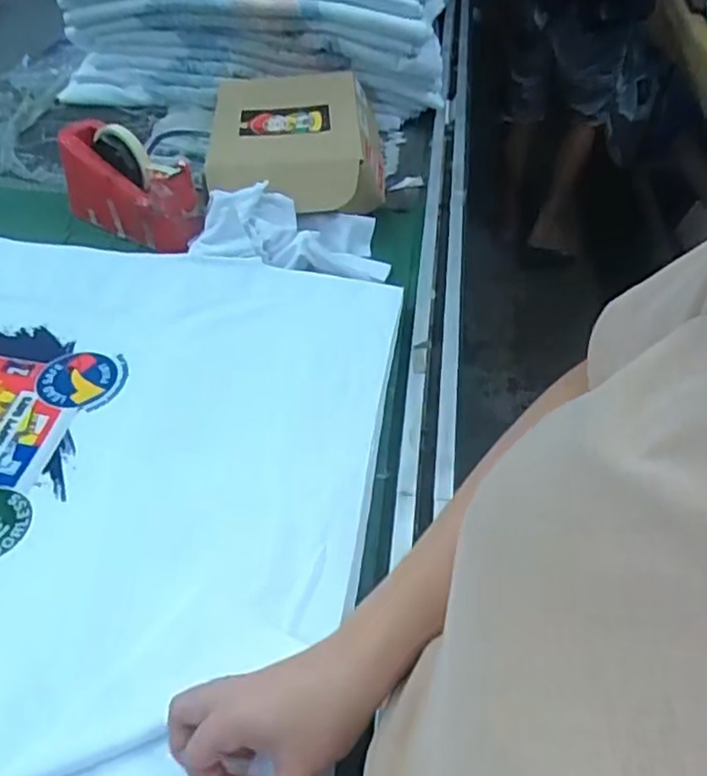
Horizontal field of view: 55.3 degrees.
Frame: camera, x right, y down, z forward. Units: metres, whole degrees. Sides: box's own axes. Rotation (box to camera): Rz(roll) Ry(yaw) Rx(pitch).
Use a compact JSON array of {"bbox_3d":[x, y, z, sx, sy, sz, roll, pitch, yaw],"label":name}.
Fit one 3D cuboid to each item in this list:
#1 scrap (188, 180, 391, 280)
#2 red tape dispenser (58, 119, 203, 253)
[{"bbox_3d":[-0.074,-0.184,0.818,0.234,0.055,0.115,6,45,-21],"label":"scrap"},{"bbox_3d":[-0.281,-0.249,0.845,0.202,0.117,0.070,31,53,21],"label":"red tape dispenser"}]

